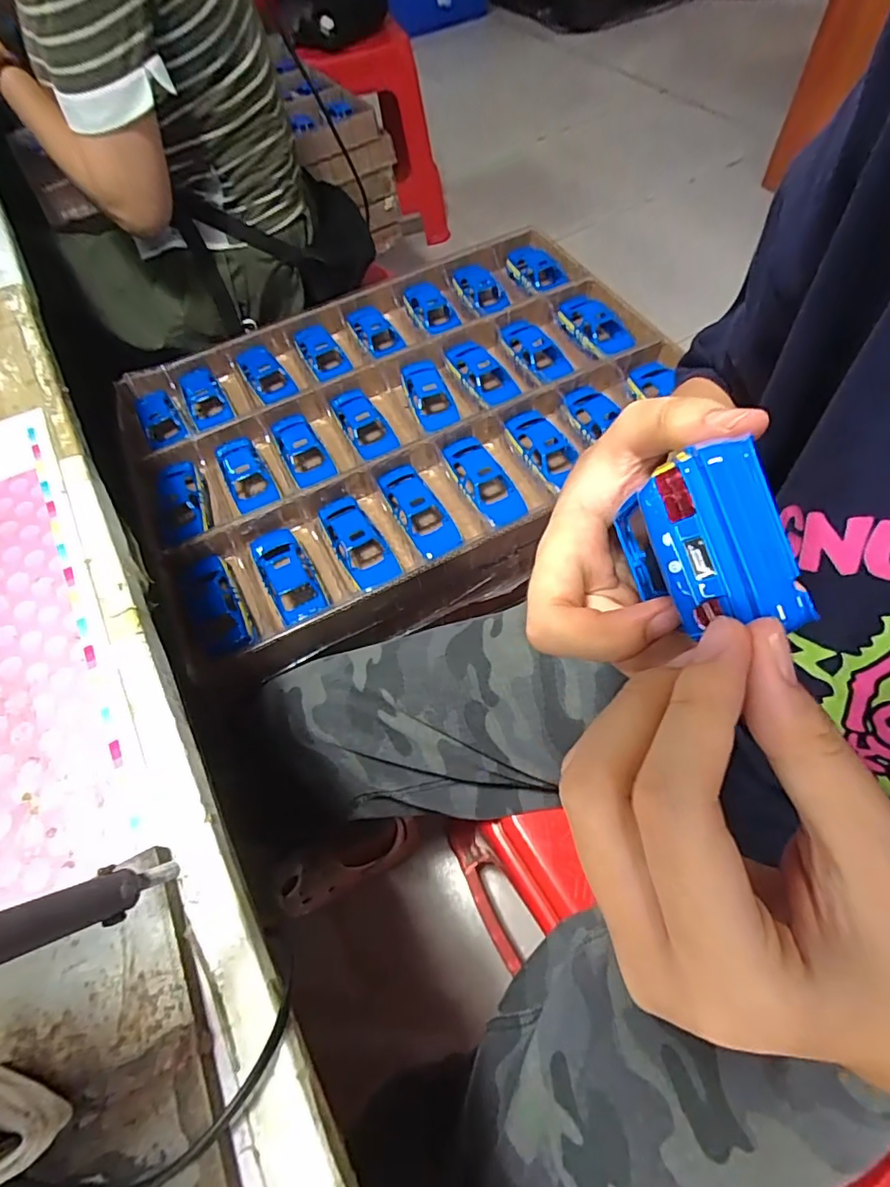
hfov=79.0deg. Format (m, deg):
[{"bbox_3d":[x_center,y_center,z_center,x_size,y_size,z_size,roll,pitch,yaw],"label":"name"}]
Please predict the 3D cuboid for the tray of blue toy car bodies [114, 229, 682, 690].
[{"bbox_3d":[-0.040,-0.202,0.681,0.632,0.102,0.475,-23,61,-8],"label":"tray of blue toy car bodies"}]

